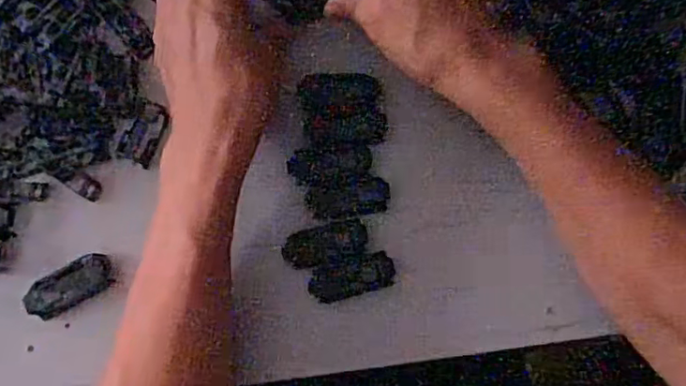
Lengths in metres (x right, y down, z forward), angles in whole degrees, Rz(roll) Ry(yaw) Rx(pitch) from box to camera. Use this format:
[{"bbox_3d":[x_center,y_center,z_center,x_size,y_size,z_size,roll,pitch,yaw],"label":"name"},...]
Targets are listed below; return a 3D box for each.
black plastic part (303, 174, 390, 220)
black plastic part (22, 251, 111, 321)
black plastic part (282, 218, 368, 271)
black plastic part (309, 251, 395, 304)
[{"bbox_3d":[0.003,0.002,0.351,0.050,0.006,0.025,-8,79,-3],"label":"black plastic part"},{"bbox_3d":[-0.161,0.055,0.333,0.050,0.011,0.021,-30,81,-7],"label":"black plastic part"},{"bbox_3d":[-0.011,0.031,0.346,0.051,0.007,0.022,-16,79,-4],"label":"black plastic part"},{"bbox_3d":[0.006,0.051,0.345,0.051,0.006,0.022,-15,79,-4],"label":"black plastic part"}]

